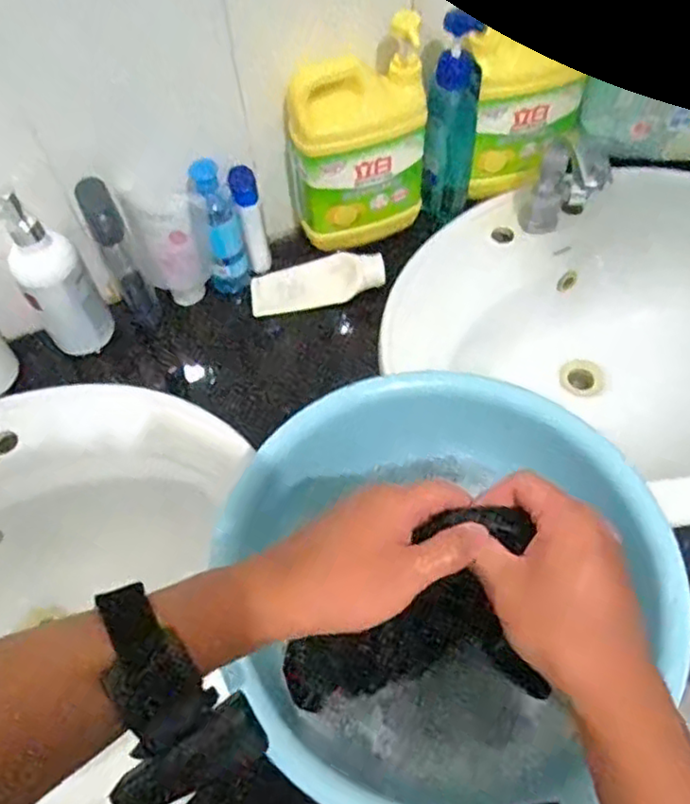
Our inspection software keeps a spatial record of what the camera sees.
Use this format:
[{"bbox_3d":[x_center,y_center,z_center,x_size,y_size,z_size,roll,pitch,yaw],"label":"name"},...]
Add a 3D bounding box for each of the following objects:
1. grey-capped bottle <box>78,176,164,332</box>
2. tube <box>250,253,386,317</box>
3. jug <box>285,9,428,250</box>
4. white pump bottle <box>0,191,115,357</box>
[{"bbox_3d":[-0.233,-0.149,0.698,0.032,0.163,0.055,-24,63,-14],"label":"grey-capped bottle"},{"bbox_3d":[-0.033,-0.139,0.780,0.156,0.026,0.052,-12,59,8],"label":"tube"},{"bbox_3d":[0.016,-0.268,0.730,0.148,0.219,0.066,-18,61,-11],"label":"jug"},{"bbox_3d":[-0.304,-0.133,0.687,0.071,0.183,0.078,-29,64,-16],"label":"white pump bottle"}]

